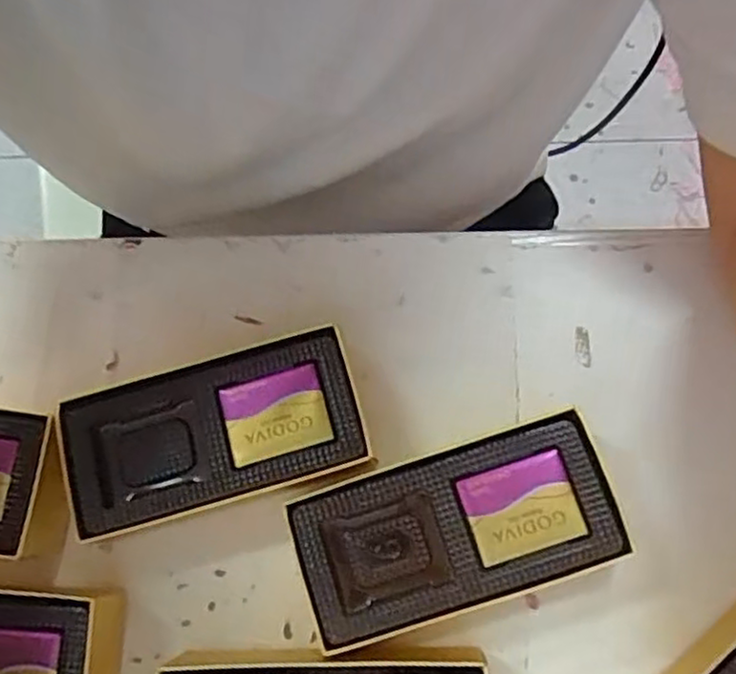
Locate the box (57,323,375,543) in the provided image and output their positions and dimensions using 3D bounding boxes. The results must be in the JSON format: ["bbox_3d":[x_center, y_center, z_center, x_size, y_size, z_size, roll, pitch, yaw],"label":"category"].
[{"bbox_3d":[-0.060,0.041,0.276,0.112,0.034,0.059,-15,74,0],"label":"box"}]

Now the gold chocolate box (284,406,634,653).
[{"bbox_3d":[0.031,0.071,0.258,0.112,0.031,0.054,-18,74,0],"label":"gold chocolate box"}]

